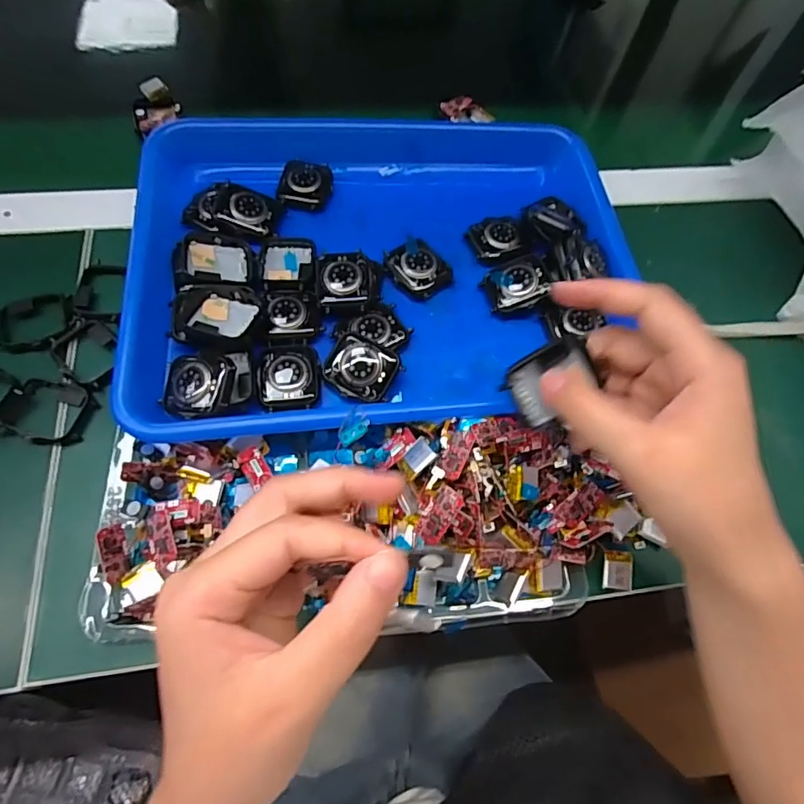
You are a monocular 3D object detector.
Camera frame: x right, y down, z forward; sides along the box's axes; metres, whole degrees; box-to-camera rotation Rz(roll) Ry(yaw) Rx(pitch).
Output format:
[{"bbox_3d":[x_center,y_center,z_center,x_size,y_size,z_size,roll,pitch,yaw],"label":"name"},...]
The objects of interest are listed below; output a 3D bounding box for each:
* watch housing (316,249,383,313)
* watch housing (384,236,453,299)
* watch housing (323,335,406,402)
[{"bbox_3d":[-0.033,-0.079,0.333,0.042,0.014,0.042,-4,64,-7],"label":"watch housing"},{"bbox_3d":[0.010,-0.092,0.351,0.036,0.010,0.044,-34,71,-19],"label":"watch housing"},{"bbox_3d":[-0.025,-0.020,0.310,0.040,0.009,0.035,26,68,9],"label":"watch housing"}]

